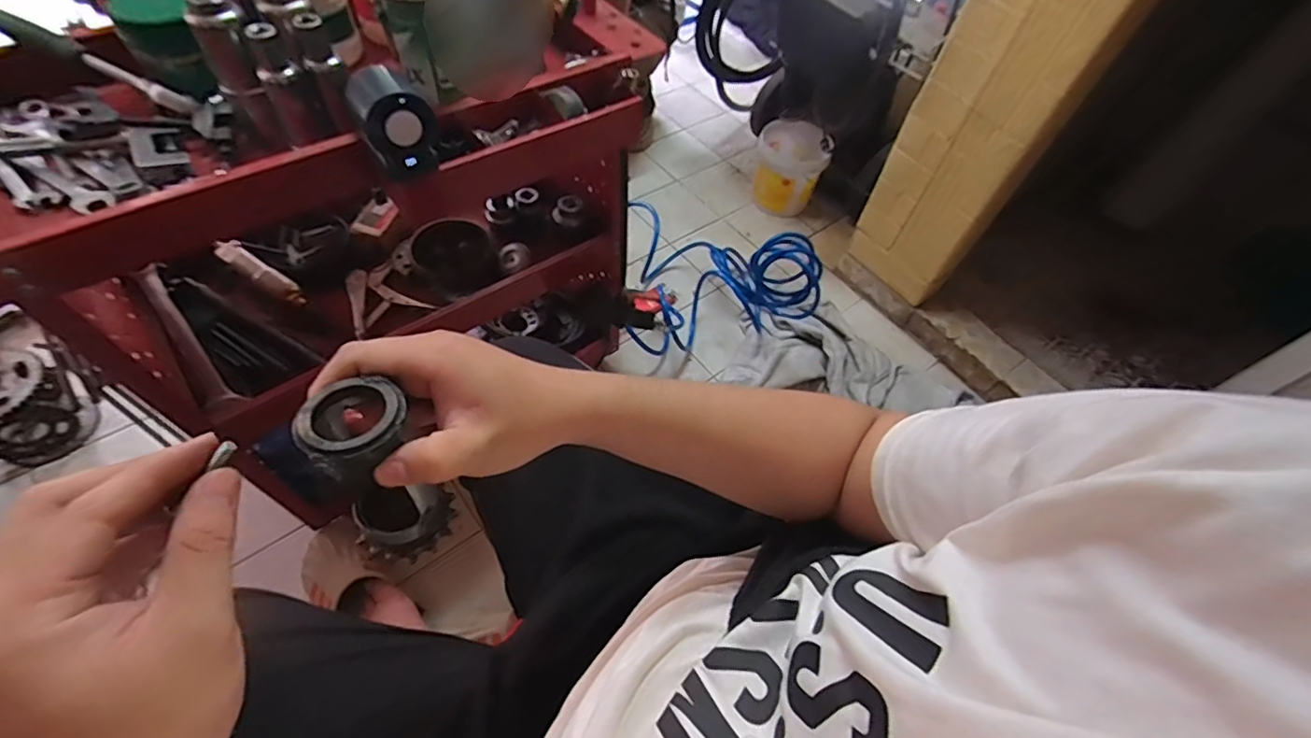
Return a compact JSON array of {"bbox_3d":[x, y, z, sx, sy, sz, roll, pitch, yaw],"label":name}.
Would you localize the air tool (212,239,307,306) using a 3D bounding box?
[{"bbox_3d":[-0.604,-0.149,0.853,0.160,0.039,0.037,26,57,12],"label":"air tool"}]

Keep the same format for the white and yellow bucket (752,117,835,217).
[{"bbox_3d":[0.389,-0.591,1.635,0.200,0.219,0.195,17,56,7],"label":"white and yellow bucket"}]

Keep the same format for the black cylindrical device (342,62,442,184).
[{"bbox_3d":[-0.243,-0.227,0.516,0.063,0.075,0.077,-26,61,-21],"label":"black cylindrical device"}]

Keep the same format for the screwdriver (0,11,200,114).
[{"bbox_3d":[-0.610,-0.333,0.607,0.226,0.021,0.029,24,56,-6],"label":"screwdriver"}]

